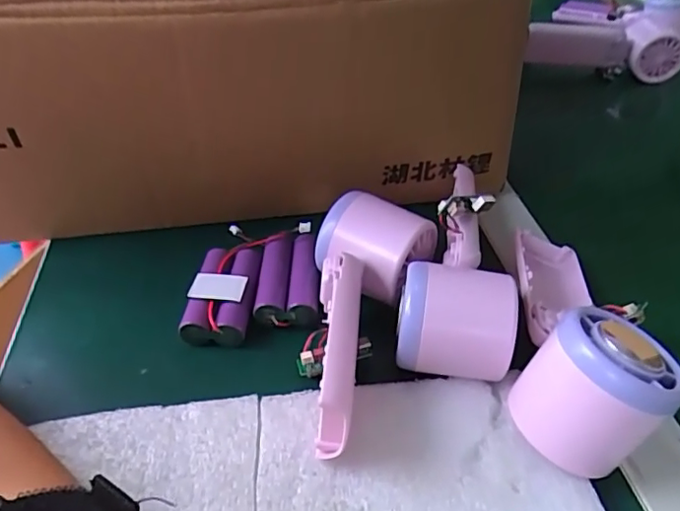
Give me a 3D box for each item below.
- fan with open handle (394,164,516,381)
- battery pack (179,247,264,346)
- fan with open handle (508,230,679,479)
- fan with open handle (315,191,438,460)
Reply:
[{"bbox_3d":[0.065,0.009,0.317,0.059,0.054,0.101,7,39,6],"label":"fan with open handle"},{"bbox_3d":[-0.067,0.022,0.338,0.034,0.020,0.067,5,39,4],"label":"battery pack"},{"bbox_3d":[0.120,0.035,0.307,0.063,0.063,0.158,7,26,7],"label":"fan with open handle"},{"bbox_3d":[0.017,0.030,0.297,0.065,0.049,0.144,4,39,2],"label":"fan with open handle"}]

